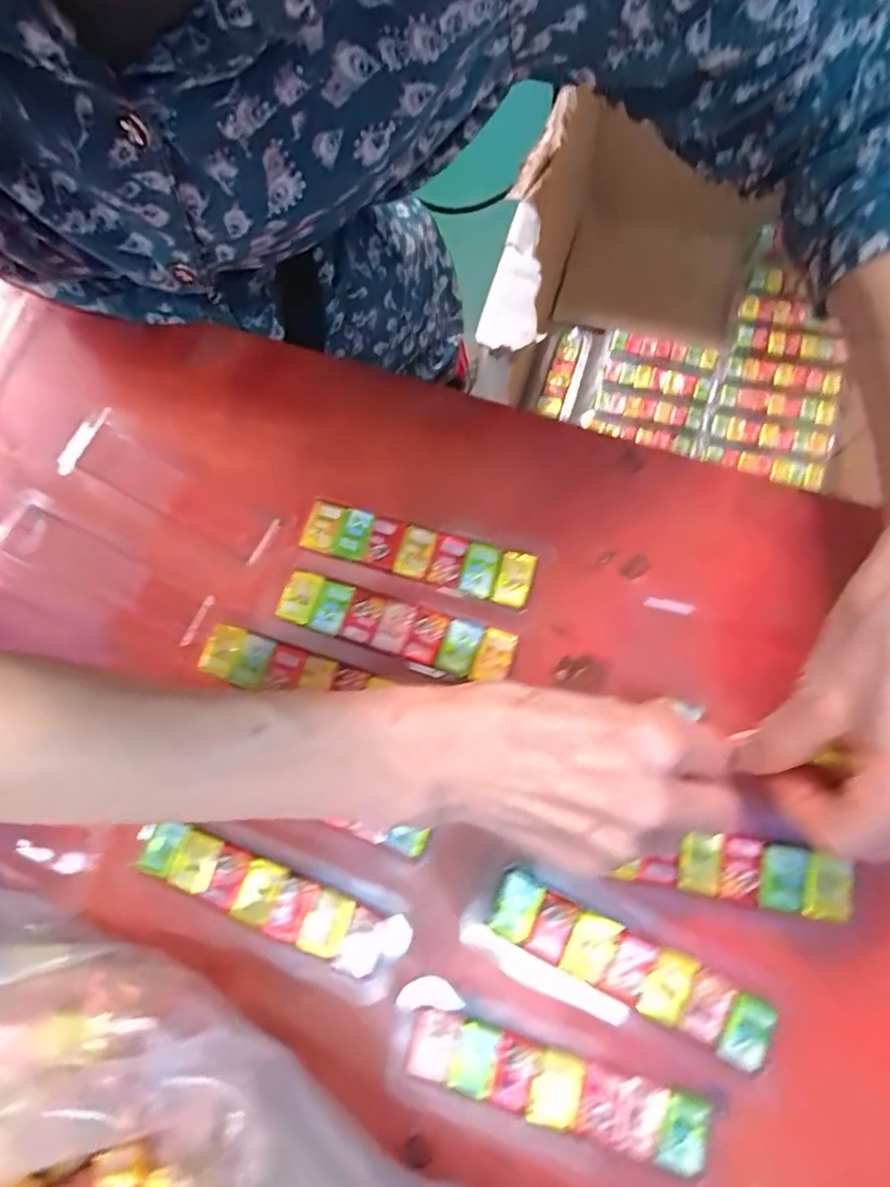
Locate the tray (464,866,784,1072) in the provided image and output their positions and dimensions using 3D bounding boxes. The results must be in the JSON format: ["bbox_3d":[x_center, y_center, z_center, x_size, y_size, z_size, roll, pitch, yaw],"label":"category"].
[{"bbox_3d":[0.074,0.158,0.249,0.128,0.010,0.038,22,79,9],"label":"tray"}]

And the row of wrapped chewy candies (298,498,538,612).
[{"bbox_3d":[-0.015,-0.021,0.295,0.119,0.007,0.028,16,78,8],"label":"row of wrapped chewy candies"}]

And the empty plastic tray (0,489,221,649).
[{"bbox_3d":[-0.188,-0.014,0.314,0.143,0.013,0.042,27,80,10],"label":"empty plastic tray"}]

